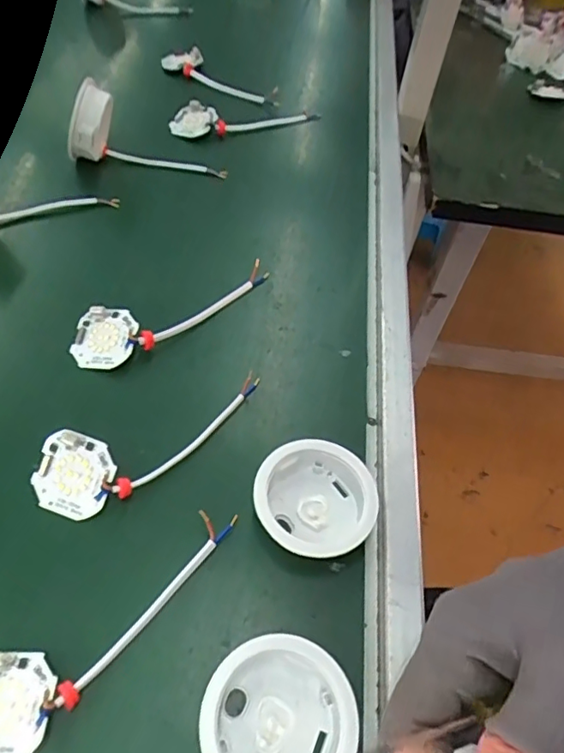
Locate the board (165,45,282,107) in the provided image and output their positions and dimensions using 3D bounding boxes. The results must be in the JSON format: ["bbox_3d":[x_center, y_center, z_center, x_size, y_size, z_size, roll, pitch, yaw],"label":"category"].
[{"bbox_3d":[-0.074,-0.344,0.633,0.160,0.025,0.045,30,58,18],"label":"board"}]

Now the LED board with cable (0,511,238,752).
[{"bbox_3d":[-0.099,0.127,0.293,0.049,0.017,0.160,34,57,19],"label":"LED board with cable"}]

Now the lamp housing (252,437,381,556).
[{"bbox_3d":[0.019,0.076,0.332,0.070,0.026,0.070,3,53,-4],"label":"lamp housing"}]

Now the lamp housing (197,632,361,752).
[{"bbox_3d":[-0.001,0.167,0.264,0.071,0.024,0.071,22,54,11],"label":"lamp housing"}]

